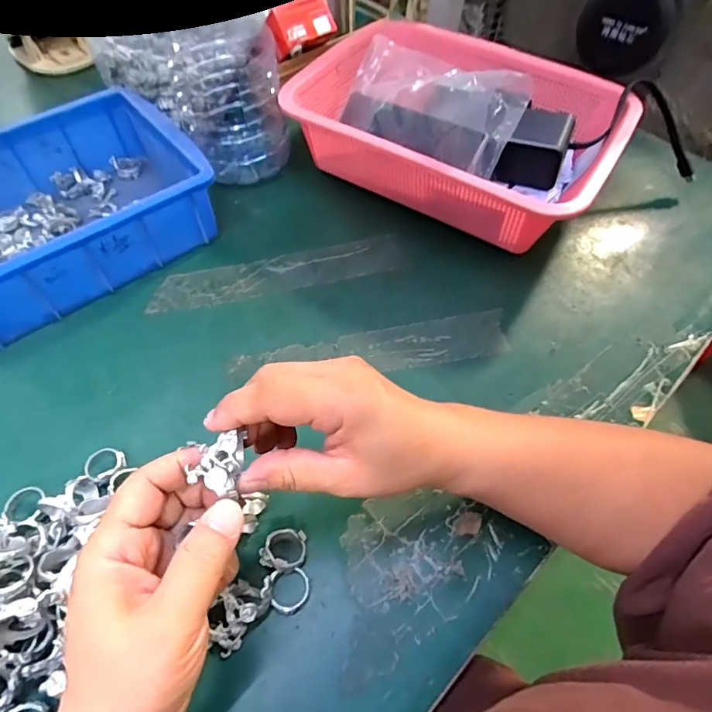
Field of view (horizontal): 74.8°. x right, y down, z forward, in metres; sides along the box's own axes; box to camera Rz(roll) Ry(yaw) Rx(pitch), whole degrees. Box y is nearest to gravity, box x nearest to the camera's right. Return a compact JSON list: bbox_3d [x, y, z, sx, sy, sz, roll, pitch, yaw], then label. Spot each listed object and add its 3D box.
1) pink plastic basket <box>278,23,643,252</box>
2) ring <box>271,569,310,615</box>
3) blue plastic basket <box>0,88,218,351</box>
[{"bbox_3d":[0.101,-0.227,0.473,0.300,0.097,0.215,28,61,15],"label":"pink plastic basket"},{"bbox_3d":[-0.040,0.142,0.281,0.024,0.007,0.024,7,58,-11],"label":"ring"},{"bbox_3d":[-0.266,-0.125,0.412,0.242,0.076,0.163,-35,65,-22],"label":"blue plastic basket"}]

